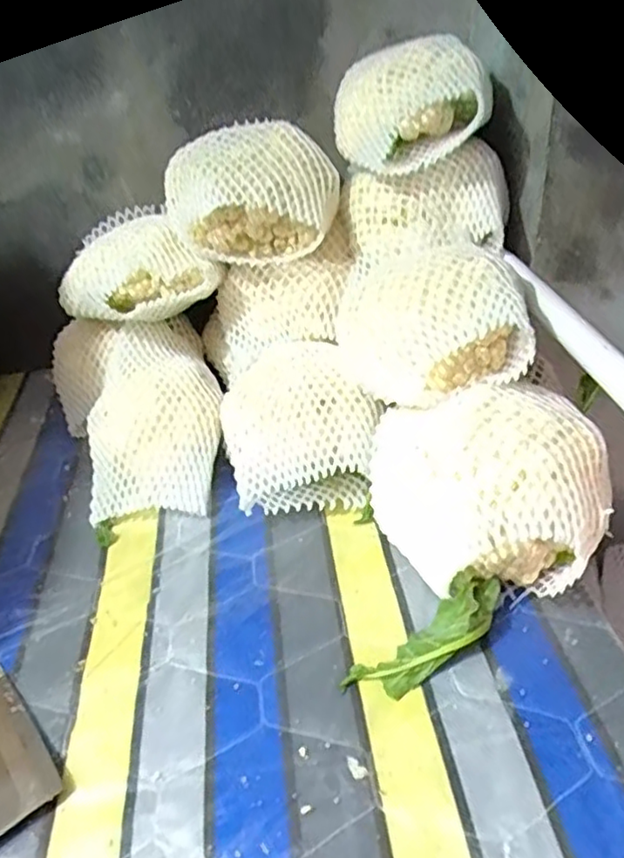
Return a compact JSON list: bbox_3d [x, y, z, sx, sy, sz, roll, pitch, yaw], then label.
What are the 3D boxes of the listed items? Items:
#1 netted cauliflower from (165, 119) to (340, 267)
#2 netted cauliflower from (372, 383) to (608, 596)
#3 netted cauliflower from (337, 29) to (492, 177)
[{"bbox_3d":[-0.068,-0.270,0.770,0.189,0.129,0.120,-11,34,-7],"label":"netted cauliflower"},{"bbox_3d":[0.157,0.055,0.605,0.201,0.141,0.175,-3,35,3],"label":"netted cauliflower"},{"bbox_3d":[0.101,-0.347,0.724,0.174,0.103,0.116,4,35,16],"label":"netted cauliflower"}]

